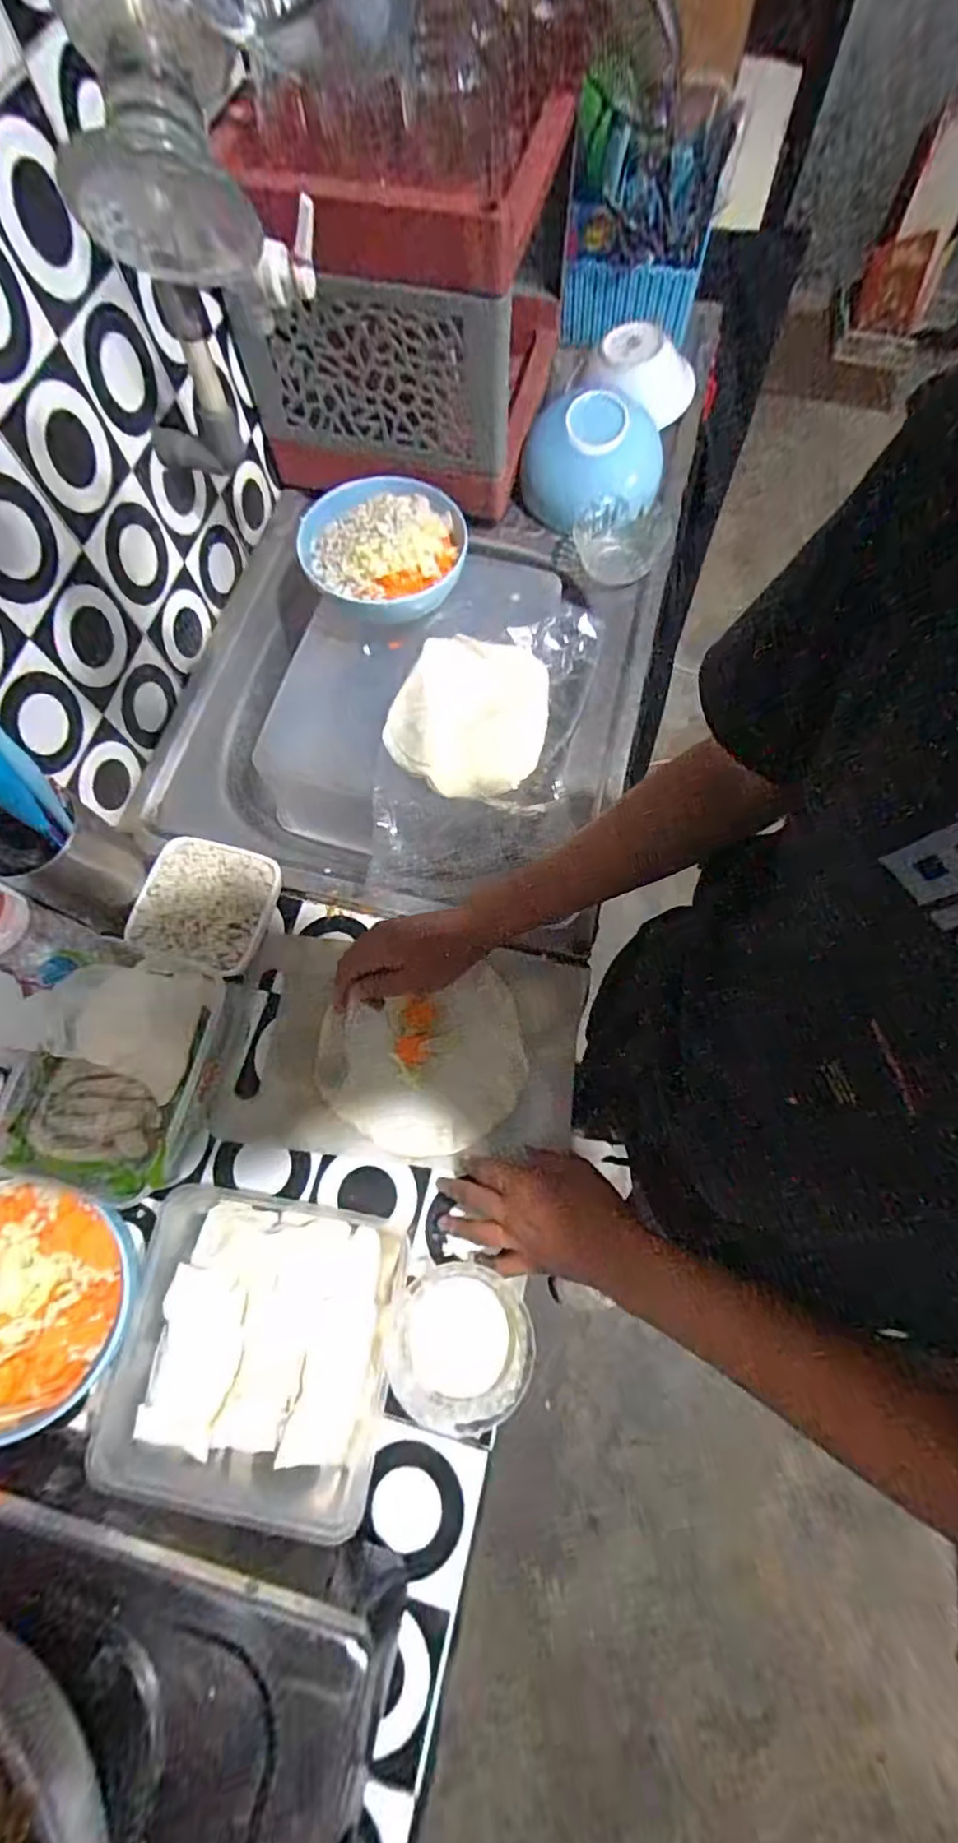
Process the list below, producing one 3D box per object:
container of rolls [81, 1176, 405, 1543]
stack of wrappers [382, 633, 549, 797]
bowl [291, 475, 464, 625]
[{"bbox_3d":[-0.174,0.330,0.482,0.204,0.056,0.203,5,72,4],"label":"container of rolls"},{"bbox_3d":[-0.012,-0.218,0.656,0.160,0.044,0.194,8,72,4],"label":"stack of wrappers"},{"bbox_3d":[-0.102,-0.410,0.668,0.177,0.067,0.168,-16,72,-4],"label":"bowl"}]

